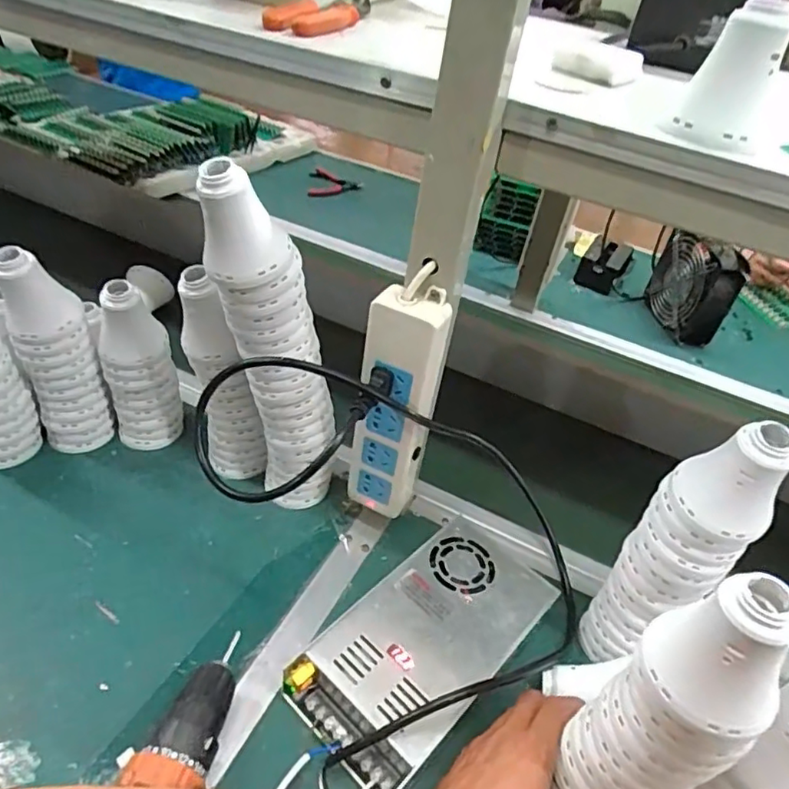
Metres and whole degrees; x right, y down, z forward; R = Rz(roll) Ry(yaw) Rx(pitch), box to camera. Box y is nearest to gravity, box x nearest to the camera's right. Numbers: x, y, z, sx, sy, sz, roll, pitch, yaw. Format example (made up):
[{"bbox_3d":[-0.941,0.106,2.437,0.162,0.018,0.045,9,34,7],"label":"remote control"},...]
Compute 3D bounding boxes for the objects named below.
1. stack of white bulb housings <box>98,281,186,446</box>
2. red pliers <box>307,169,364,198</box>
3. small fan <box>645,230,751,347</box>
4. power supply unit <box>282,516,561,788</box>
[{"bbox_3d":[-0.262,-0.031,0.610,0.064,0.195,0.056,-11,45,-23],"label":"stack of white bulb housings"},{"bbox_3d":[-0.129,-0.457,1.299,0.114,0.028,0.098,3,42,-6],"label":"red pliers"},{"bbox_3d":[0.482,-0.177,0.966,0.064,0.147,0.150,1,41,-11],"label":"small fan"},{"bbox_3d":[0.028,0.204,0.491,0.118,0.054,0.218,37,47,28],"label":"power supply unit"}]

